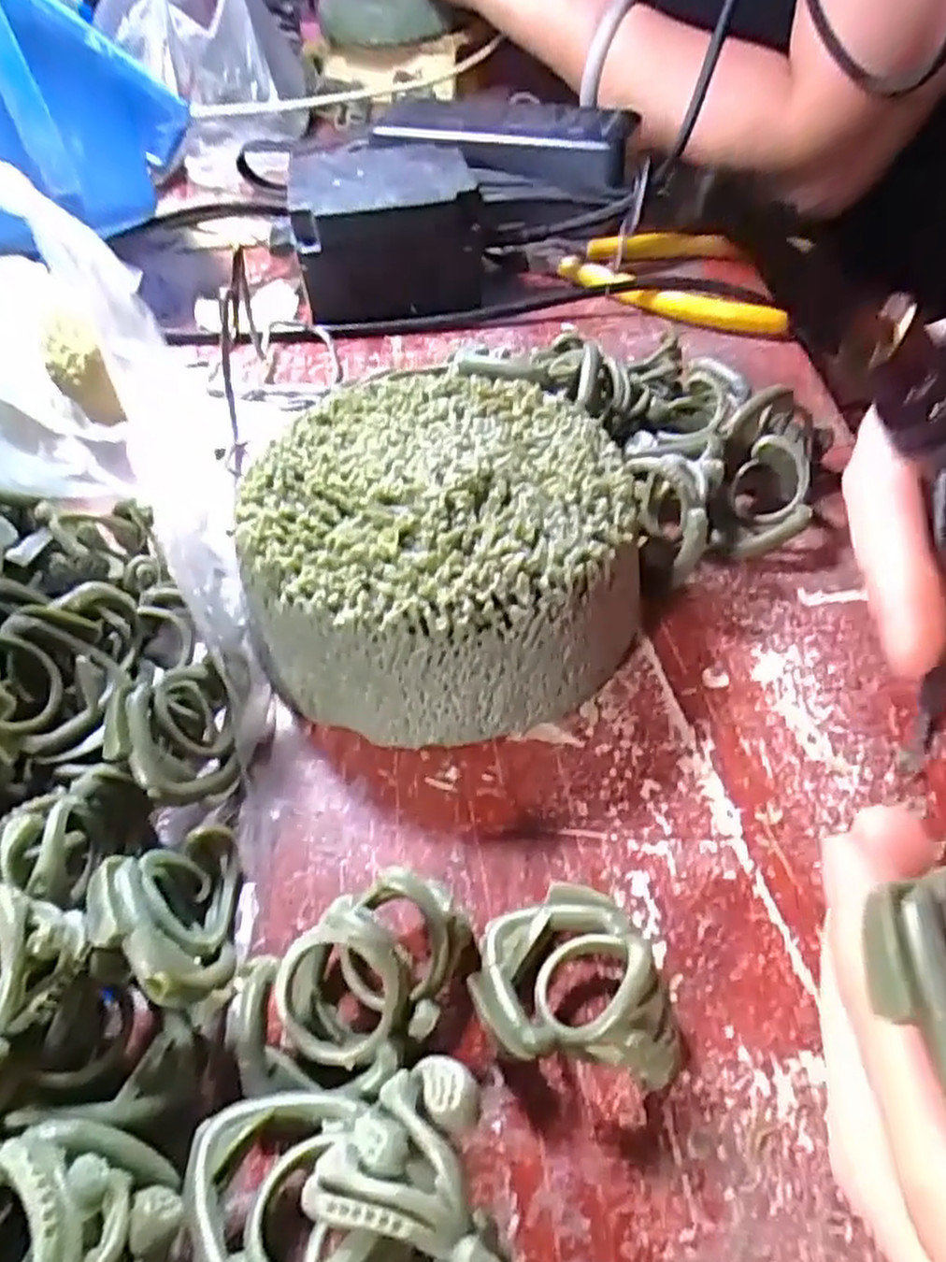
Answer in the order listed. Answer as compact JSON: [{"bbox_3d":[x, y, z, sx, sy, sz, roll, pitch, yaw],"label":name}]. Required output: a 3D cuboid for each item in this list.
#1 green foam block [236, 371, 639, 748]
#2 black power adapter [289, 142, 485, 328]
[{"bbox_3d":[-0.008,-0.023,0.200,0.098,0.046,0.100,-8,50,-5],"label":"green foam block"},{"bbox_3d":[-0.039,-0.178,0.334,0.078,0.052,0.079,-8,50,-6],"label":"black power adapter"}]

